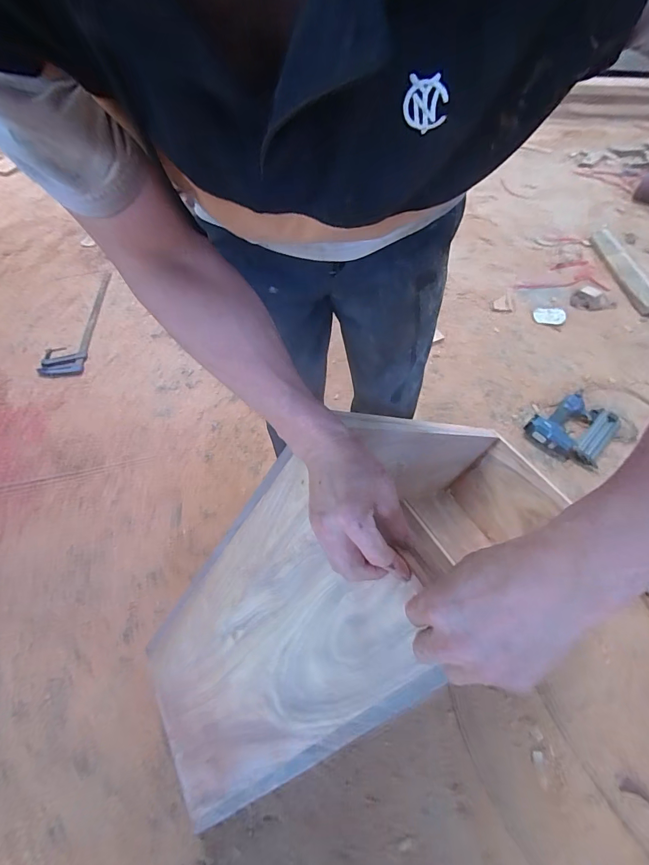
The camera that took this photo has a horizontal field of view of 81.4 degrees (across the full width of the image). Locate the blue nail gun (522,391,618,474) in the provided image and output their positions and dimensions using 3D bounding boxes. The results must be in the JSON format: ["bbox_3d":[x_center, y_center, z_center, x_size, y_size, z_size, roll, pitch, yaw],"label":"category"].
[{"bbox_3d":[0.776,-0.025,1.166,0.269,0.061,0.210,-40,61,-22],"label":"blue nail gun"}]

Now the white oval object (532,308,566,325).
[{"bbox_3d":[0.908,-0.471,1.526,0.118,0.008,0.082,4,67,10],"label":"white oval object"}]

